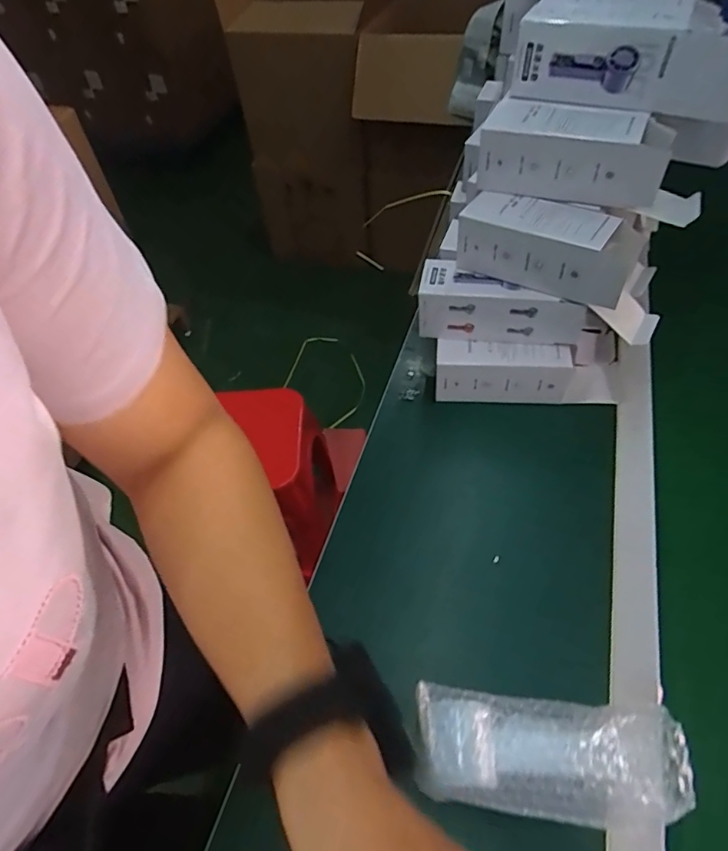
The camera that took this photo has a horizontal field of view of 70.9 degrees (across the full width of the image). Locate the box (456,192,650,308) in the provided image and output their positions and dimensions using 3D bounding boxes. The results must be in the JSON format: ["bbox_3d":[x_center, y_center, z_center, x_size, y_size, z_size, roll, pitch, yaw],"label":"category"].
[{"bbox_3d":[0.207,-0.205,0.579,0.199,0.072,0.077,27,58,24],"label":"box"}]

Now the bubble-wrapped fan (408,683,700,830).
[{"bbox_3d":[0.136,0.246,0.383,0.191,0.029,0.076,3,52,7],"label":"bubble-wrapped fan"}]

